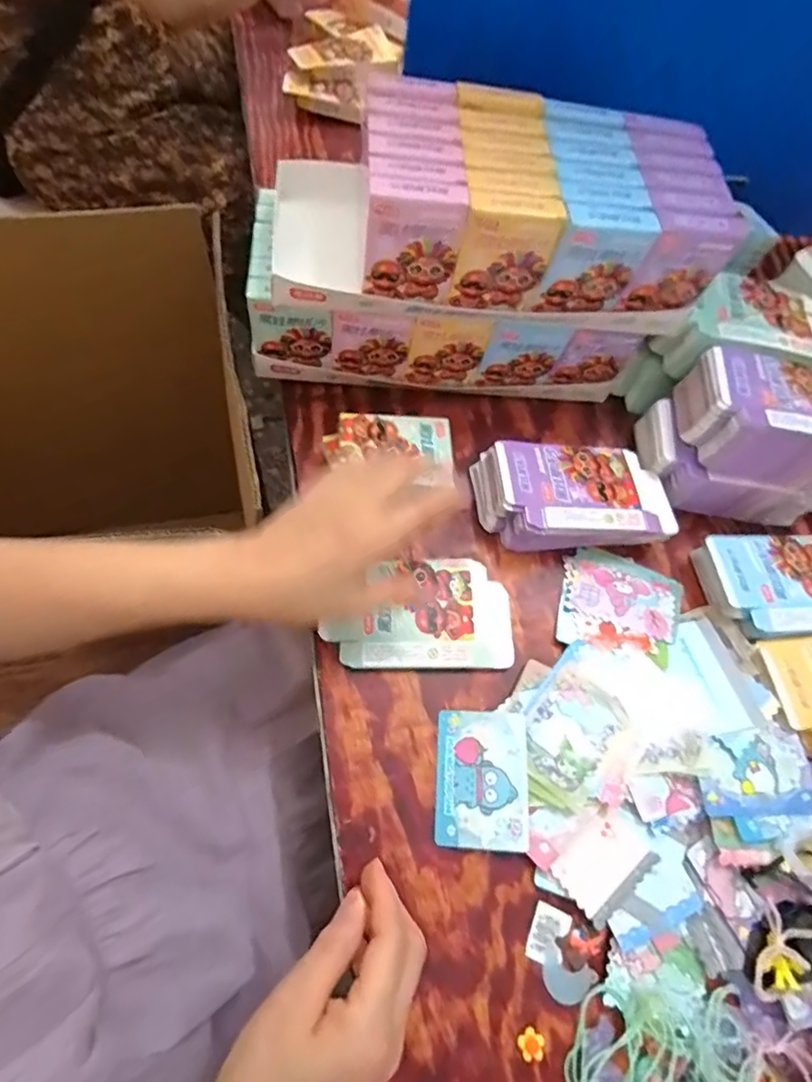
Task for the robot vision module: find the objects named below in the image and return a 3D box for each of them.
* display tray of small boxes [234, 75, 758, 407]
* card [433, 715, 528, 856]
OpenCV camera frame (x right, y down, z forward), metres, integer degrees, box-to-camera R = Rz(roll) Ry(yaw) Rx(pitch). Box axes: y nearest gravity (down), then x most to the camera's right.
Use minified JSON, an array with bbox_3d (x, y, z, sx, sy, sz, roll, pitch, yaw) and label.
[{"bbox_3d":[0.054,-0.239,0.455,0.348,0.163,0.142,1,68,-2],"label":"display tray of small boxes"},{"bbox_3d":[0.053,0.167,0.394,0.064,0.004,0.088,-1,67,8],"label":"card"}]

